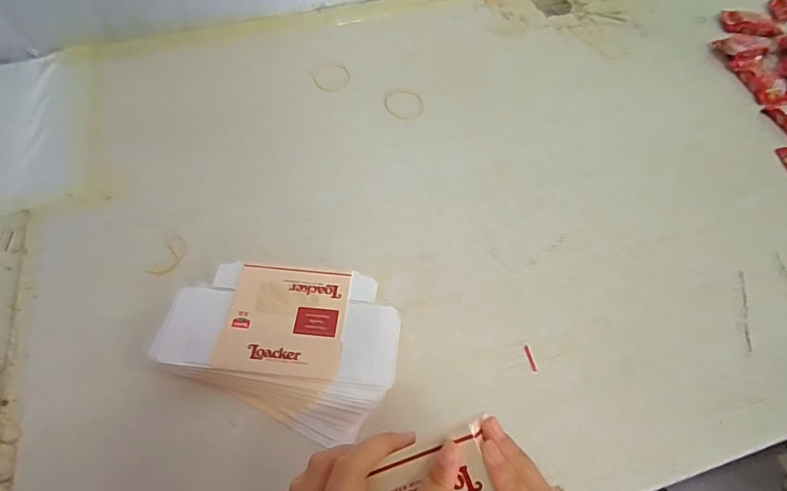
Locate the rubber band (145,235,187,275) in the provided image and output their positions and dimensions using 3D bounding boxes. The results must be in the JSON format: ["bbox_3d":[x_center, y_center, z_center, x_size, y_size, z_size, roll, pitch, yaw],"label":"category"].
[{"bbox_3d":[-0.225,0.010,0.444,0.024,0.004,0.048,15,62,8],"label":"rubber band"}]

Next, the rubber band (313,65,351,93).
[{"bbox_3d":[-0.082,-0.223,0.586,0.048,0.004,0.048,6,61,2],"label":"rubber band"}]

